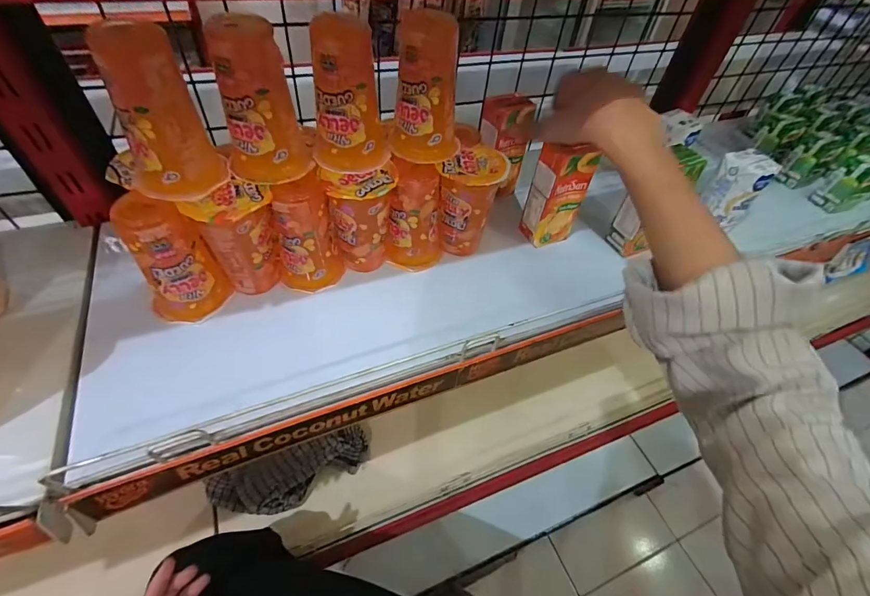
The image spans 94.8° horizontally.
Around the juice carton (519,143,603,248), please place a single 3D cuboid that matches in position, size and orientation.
[{"bbox_3d":[0.136,-0.116,0.444,0.049,0.121,0.040,-20,55,-20],"label":"juice carton"}]

